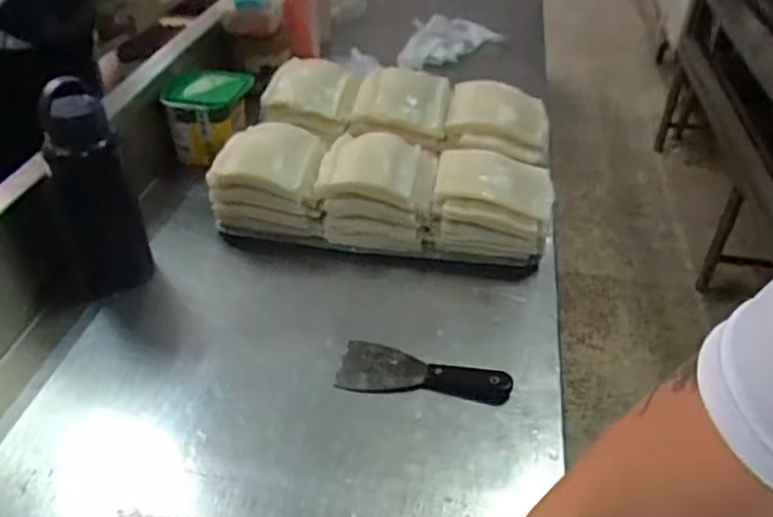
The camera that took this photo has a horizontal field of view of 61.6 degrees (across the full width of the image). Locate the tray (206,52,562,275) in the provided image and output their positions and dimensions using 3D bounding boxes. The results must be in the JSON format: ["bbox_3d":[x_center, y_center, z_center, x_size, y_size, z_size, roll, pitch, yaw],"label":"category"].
[{"bbox_3d":[0.010,-0.152,1.008,0.465,0.155,0.327,6,39,6],"label":"tray"}]

